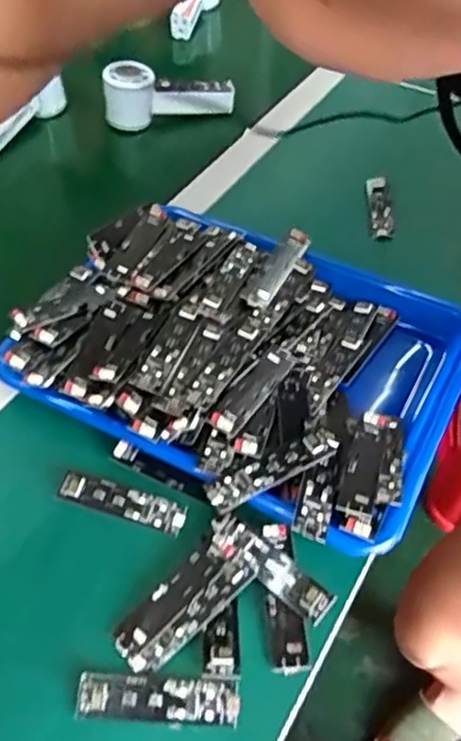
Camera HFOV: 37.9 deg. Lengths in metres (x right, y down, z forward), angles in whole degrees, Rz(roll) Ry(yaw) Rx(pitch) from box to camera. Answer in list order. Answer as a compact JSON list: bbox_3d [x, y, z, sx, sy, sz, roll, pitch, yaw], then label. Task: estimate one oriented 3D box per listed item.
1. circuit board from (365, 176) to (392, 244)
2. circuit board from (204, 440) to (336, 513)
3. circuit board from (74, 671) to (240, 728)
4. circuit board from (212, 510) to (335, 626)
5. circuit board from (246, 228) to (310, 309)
[{"bbox_3d":[0.151,-0.162,0.679,0.023,0.007,0.080,-1,65,0],"label":"circuit board"},{"bbox_3d":[0.027,0.068,0.454,0.091,0.006,0.022,-22,53,-16],"label":"circuit board"},{"bbox_3d":[-0.042,0.190,0.388,0.092,0.010,0.025,-1,50,1],"label":"circuit board"},{"bbox_3d":[0.024,0.127,0.436,0.091,0.010,0.025,31,57,24],"label":"circuit board"},{"bbox_3d":[0.041,-0.087,0.568,0.021,0.014,0.088,21,54,18],"label":"circuit board"}]

